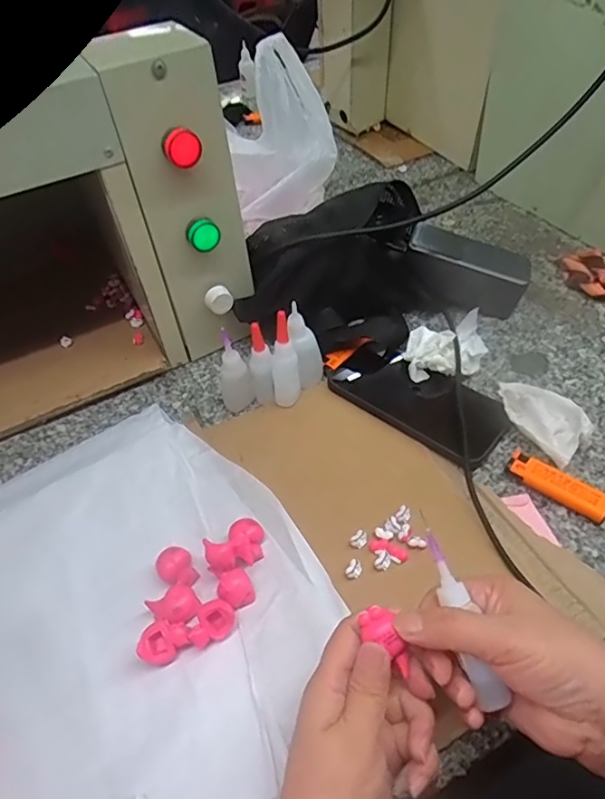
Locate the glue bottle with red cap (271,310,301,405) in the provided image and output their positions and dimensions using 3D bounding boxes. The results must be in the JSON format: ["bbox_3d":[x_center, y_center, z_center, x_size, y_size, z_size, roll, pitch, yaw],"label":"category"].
[{"bbox_3d":[-0.017,-0.041,0.503,0.026,0.091,0.028,-9,32,-11],"label":"glue bottle with red cap"}]

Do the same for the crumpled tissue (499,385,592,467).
[{"bbox_3d":[0.213,0.012,0.479,0.065,0.026,0.089,-31,52,-20],"label":"crumpled tissue"}]

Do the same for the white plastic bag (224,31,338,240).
[{"bbox_3d":[-0.040,-0.322,0.664,0.108,0.166,0.181,32,59,30],"label":"white plastic bag"}]

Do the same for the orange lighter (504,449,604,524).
[{"bbox_3d":[0.206,0.069,0.436,0.080,0.015,0.025,30,58,29],"label":"orange lighter"}]

